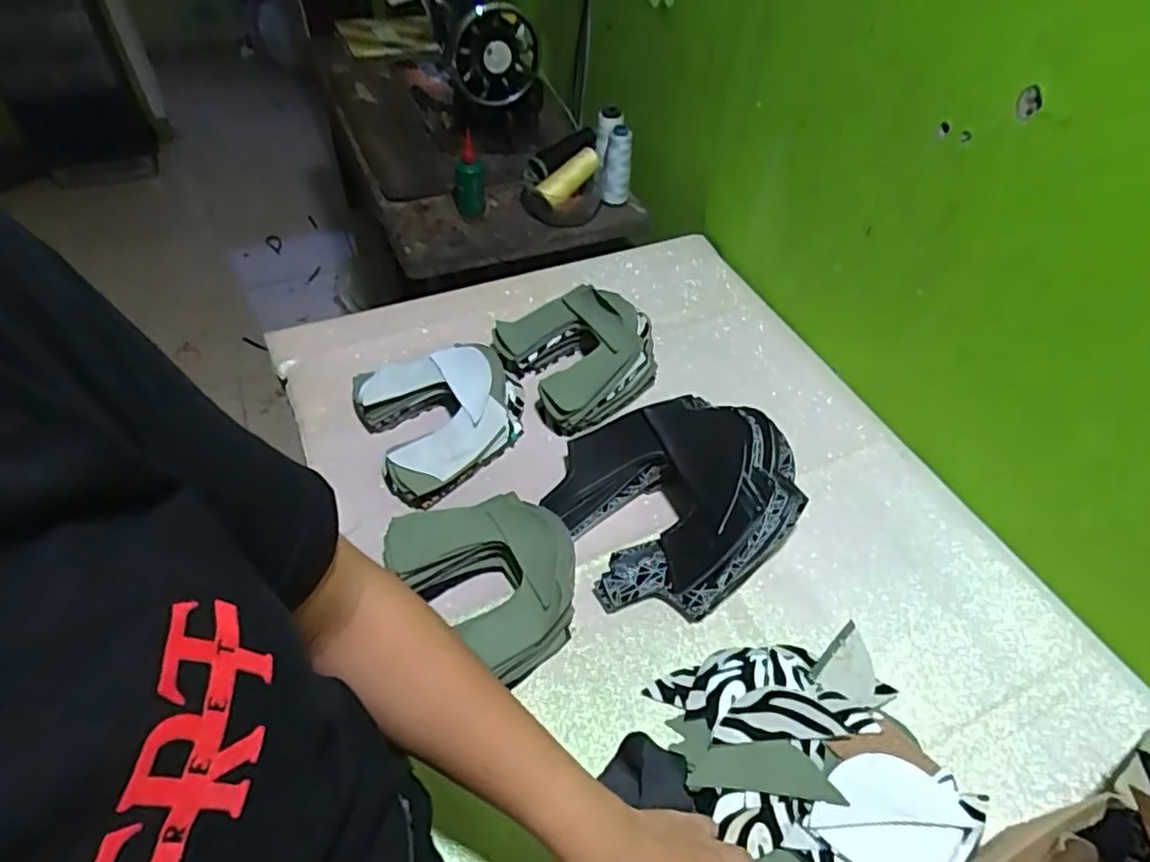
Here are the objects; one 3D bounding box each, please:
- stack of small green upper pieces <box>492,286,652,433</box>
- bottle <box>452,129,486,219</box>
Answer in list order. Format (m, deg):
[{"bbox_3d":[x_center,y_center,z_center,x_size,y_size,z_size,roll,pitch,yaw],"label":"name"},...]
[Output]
[{"bbox_3d":[-0.002,-0.098,0.752,0.155,0.082,0.171,-32,58,-28],"label":"stack of small green upper pieces"},{"bbox_3d":[-0.159,-0.379,0.968,0.049,0.107,0.059,-4,50,-7],"label":"bottle"}]

